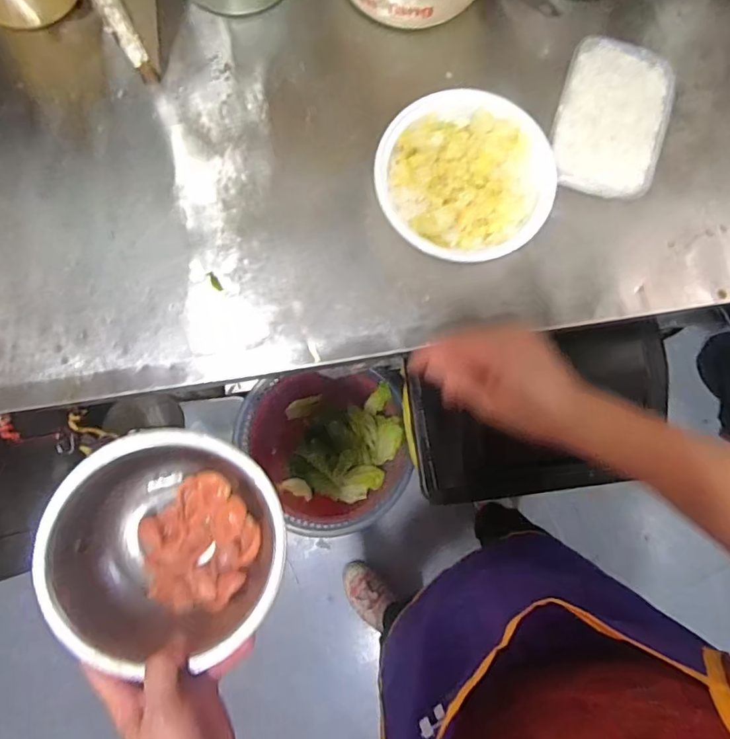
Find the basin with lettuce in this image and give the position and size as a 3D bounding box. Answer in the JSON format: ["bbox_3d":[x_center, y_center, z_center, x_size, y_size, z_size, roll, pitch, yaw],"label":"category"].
[{"bbox_3d":[-0.065,0.158,1.026,0.288,0.126,0.308,0,79,-1],"label":"basin with lettuce"}]

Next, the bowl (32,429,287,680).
[{"bbox_3d":[-0.143,0.132,0.405,0.158,0.078,0.161,0,79,-1],"label":"bowl"}]

